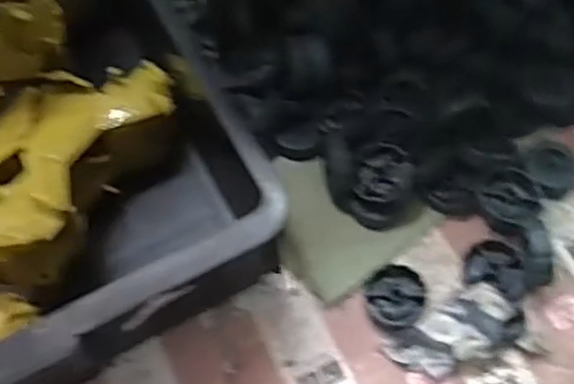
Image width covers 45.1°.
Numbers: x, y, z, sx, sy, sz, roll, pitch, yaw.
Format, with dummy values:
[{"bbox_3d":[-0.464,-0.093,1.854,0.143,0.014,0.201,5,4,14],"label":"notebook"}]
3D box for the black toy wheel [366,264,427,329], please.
[{"bbox_3d":[0.067,0.064,0.425,0.036,0.010,0.038,-2,61,3],"label":"black toy wheel"}]

